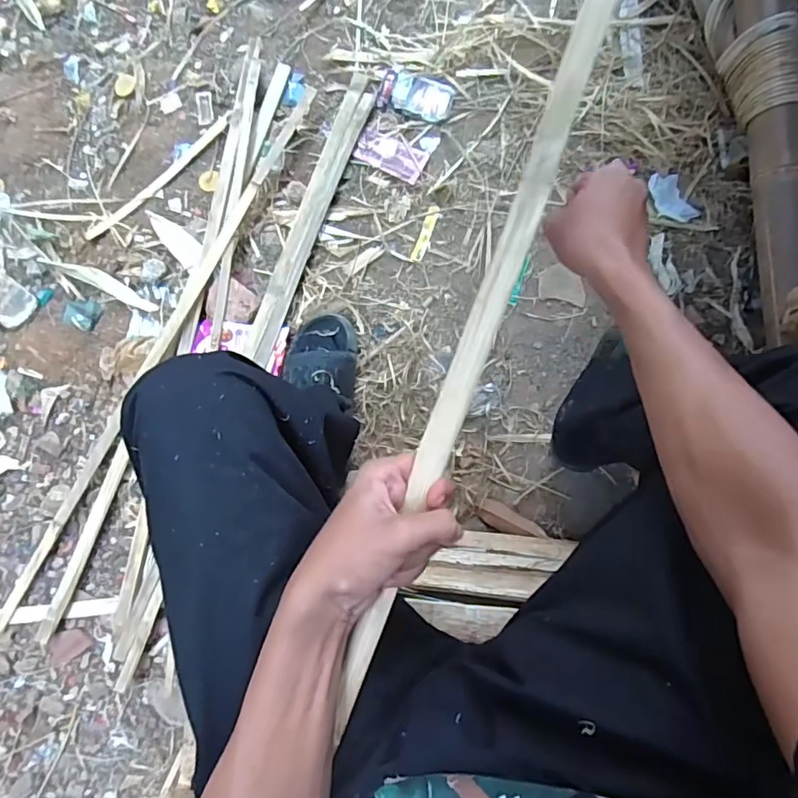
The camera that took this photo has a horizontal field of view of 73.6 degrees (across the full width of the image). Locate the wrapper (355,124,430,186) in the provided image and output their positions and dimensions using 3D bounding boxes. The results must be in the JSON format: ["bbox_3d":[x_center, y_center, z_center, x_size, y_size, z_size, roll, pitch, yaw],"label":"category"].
[{"bbox_3d":[-0.012,-0.398,0.871,0.114,0.008,0.057,26,88,3],"label":"wrapper"}]

